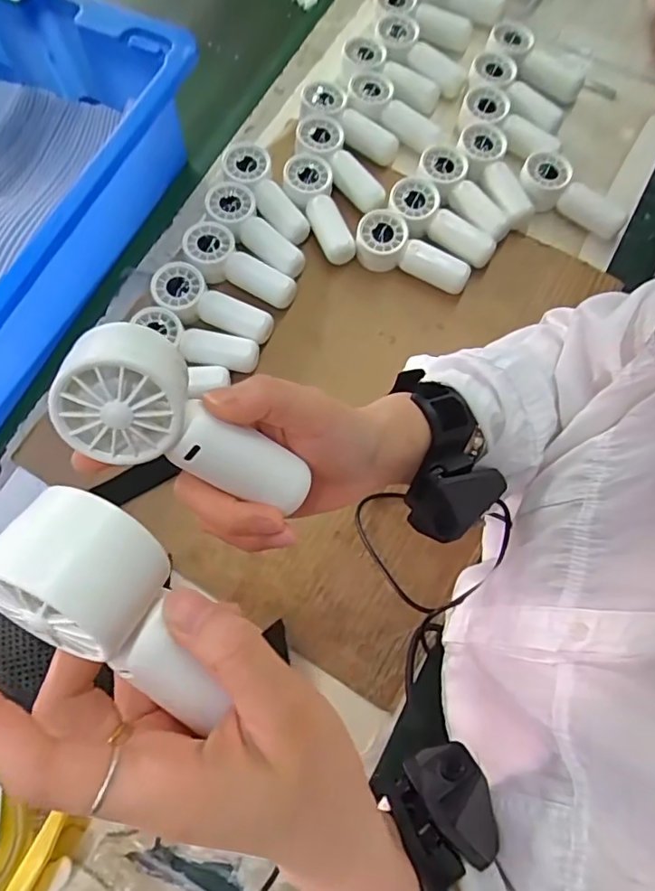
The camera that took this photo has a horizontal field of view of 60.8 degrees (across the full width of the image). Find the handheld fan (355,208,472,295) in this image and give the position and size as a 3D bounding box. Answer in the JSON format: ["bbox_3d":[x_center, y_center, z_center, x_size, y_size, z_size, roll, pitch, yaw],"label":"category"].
[{"bbox_3d":[0.082,-0.183,0.526,0.111,0.030,0.048,18,73,6],"label":"handheld fan"}]

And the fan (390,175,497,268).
[{"bbox_3d":[0.107,-0.211,0.535,0.107,0.030,0.050,43,77,13],"label":"fan"}]

